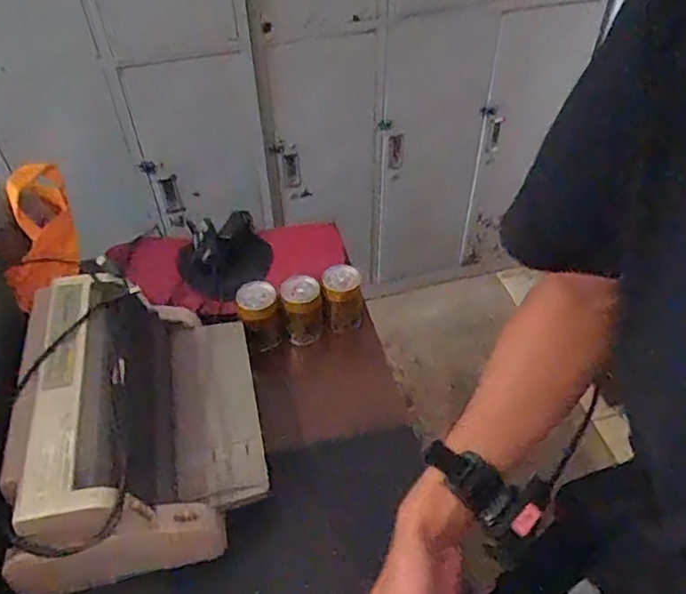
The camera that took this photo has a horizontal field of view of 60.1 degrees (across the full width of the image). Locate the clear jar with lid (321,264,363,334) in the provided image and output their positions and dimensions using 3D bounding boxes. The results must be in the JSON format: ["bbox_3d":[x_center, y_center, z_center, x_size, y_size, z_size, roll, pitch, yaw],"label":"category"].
[{"bbox_3d":[0.003,0.007,0.928,0.064,0.098,0.068,-3,45,-2],"label":"clear jar with lid"}]

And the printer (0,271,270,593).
[{"bbox_3d":[-0.242,0.132,0.732,0.260,0.155,0.347,-14,46,-14],"label":"printer"}]

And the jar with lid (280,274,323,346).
[{"bbox_3d":[-0.061,0.021,0.915,0.062,0.094,0.061,0,44,0],"label":"jar with lid"}]

